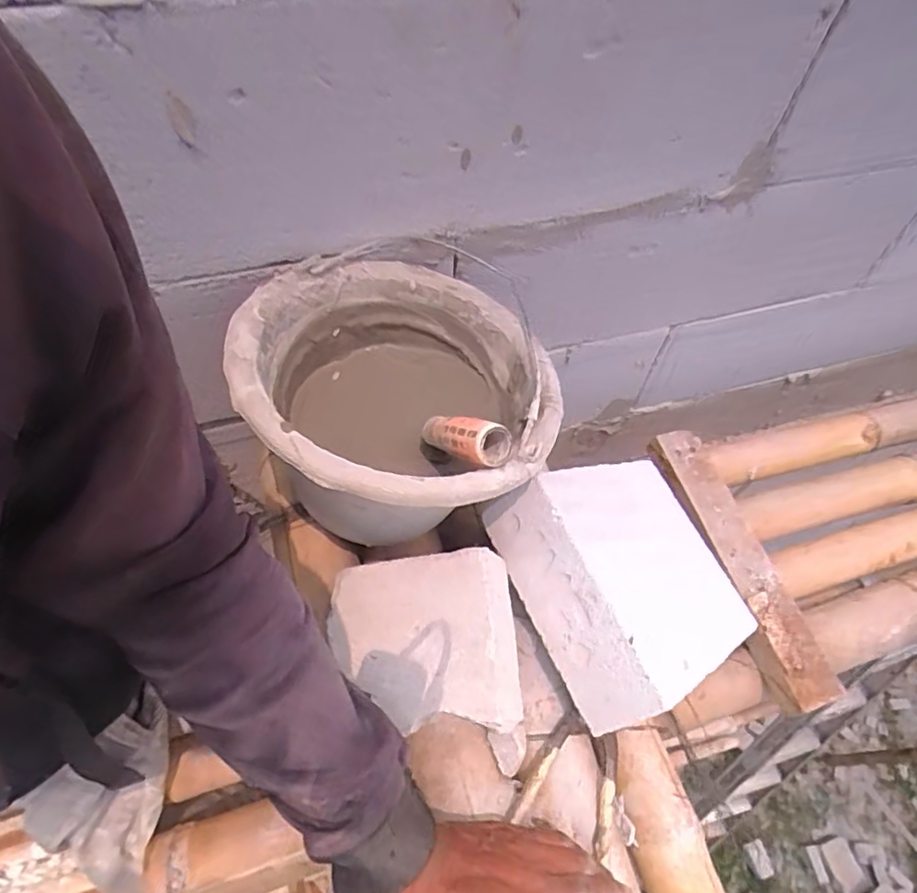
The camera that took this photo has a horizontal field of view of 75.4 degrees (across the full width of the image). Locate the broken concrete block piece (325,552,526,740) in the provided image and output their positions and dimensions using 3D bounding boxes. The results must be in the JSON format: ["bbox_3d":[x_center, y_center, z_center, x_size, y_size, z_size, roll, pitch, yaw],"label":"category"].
[{"bbox_3d":[-0.025,0.152,0.462,0.134,0.059,0.121,-12,65,16],"label":"broken concrete block piece"}]

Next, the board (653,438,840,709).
[{"bbox_3d":[0.297,0.115,0.637,0.062,0.025,0.312,-13,60,-11],"label":"board"}]

